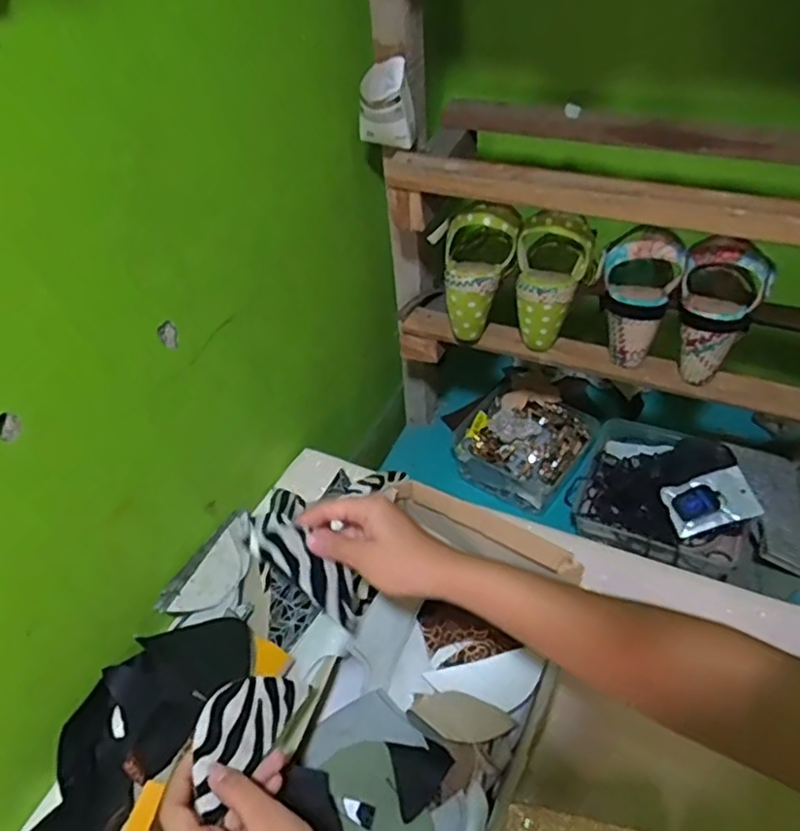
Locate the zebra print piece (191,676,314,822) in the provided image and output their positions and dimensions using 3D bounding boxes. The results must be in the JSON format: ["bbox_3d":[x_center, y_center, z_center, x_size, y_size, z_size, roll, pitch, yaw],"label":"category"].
[{"bbox_3d":[-0.104,0.205,0.442,0.050,0.012,0.099,50,42,1],"label":"zebra print piece"}]

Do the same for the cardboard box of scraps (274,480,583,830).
[{"bbox_3d":[0.008,0.235,0.536,0.191,0.104,0.330,19,48,23],"label":"cardboard box of scraps"}]

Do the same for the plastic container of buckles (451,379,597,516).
[{"bbox_3d":[0.173,0.040,0.928,0.167,0.066,0.159,23,49,25],"label":"plastic container of buckles"}]

